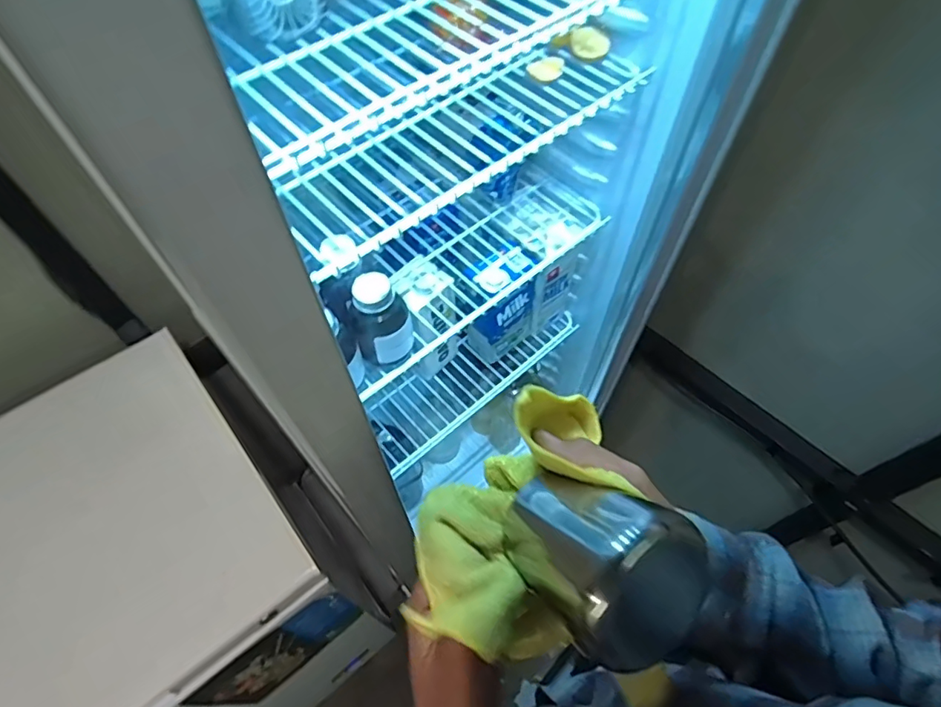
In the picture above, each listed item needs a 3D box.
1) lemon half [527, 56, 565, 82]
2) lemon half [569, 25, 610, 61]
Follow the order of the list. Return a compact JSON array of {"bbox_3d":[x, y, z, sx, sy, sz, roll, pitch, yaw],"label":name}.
[{"bbox_3d":[0.076,-0.288,0.537,0.036,0.012,0.026,-3,58,-1],"label":"lemon half"},{"bbox_3d":[0.123,-0.322,0.551,0.040,0.017,0.035,17,60,12],"label":"lemon half"}]

